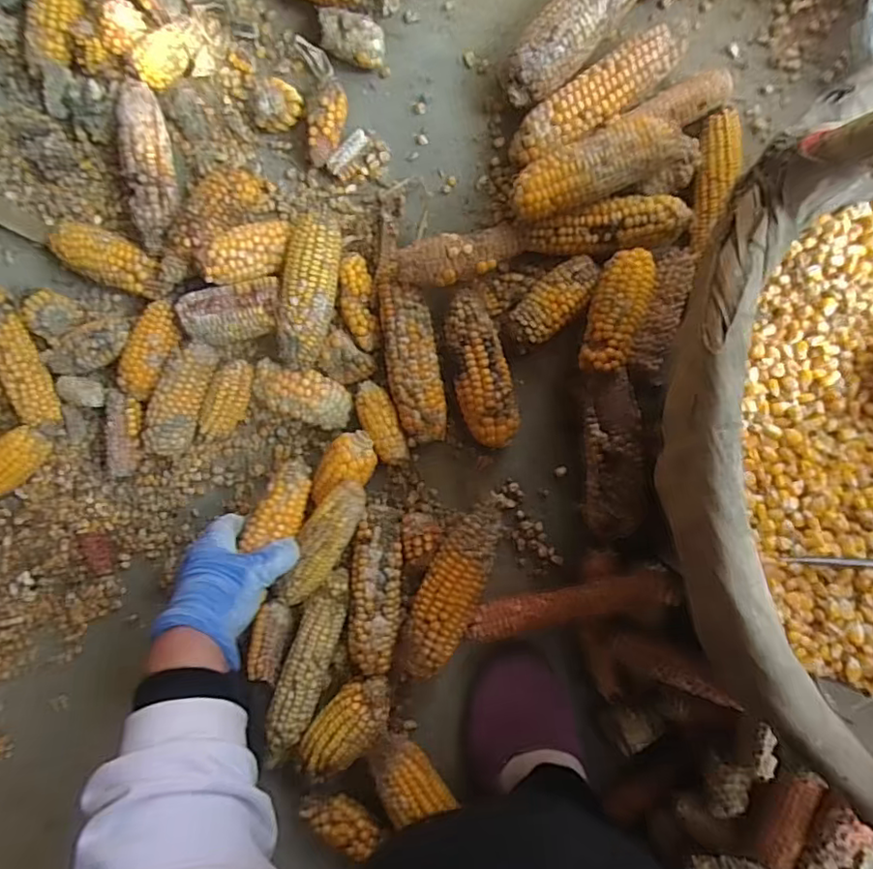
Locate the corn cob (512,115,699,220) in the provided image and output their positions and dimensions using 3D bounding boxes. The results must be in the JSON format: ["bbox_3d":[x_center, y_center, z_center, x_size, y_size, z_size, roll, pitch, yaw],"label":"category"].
[{"bbox_3d":[0.125,-0.203,0.461,0.139,0.045,0.047,-21,88,6],"label":"corn cob"}]

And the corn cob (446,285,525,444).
[{"bbox_3d":[0.038,-0.056,0.506,0.046,0.042,0.131,-12,89,6],"label":"corn cob"}]

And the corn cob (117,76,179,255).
[{"bbox_3d":[-0.254,-0.237,0.531,0.035,0.042,0.148,-13,89,6],"label":"corn cob"}]

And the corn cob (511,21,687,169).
[{"bbox_3d":[0.134,-0.276,0.497,0.162,0.043,0.048,-34,87,6],"label":"corn cob"}]

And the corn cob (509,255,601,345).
[{"bbox_3d":[0.099,-0.113,0.504,0.039,0.034,0.085,45,95,5],"label":"corn cob"}]

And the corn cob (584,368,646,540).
[{"bbox_3d":[0.147,0.016,0.498,0.049,0.047,0.138,1,90,7],"label":"corn cob"}]

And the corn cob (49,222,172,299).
[{"bbox_3d":[-0.290,-0.156,0.545,0.120,0.041,0.042,27,93,6],"label":"corn cob"}]

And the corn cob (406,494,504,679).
[{"bbox_3d":[0.016,0.128,0.510,0.049,0.050,0.157,26,93,6],"label":"corn cob"}]

